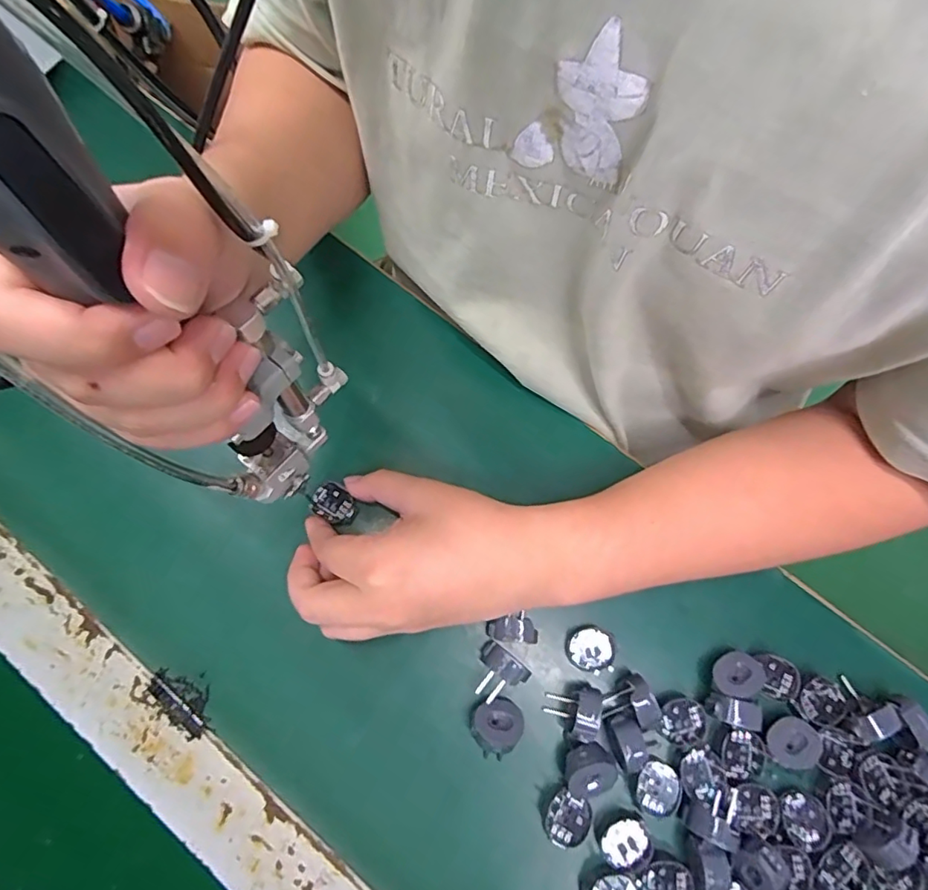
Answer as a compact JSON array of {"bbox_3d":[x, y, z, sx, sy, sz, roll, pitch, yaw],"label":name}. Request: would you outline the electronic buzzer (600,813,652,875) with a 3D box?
[{"bbox_3d":[0.090,0.222,0.309,0.028,0.012,0.021,-24,76,-6],"label":"electronic buzzer"}]

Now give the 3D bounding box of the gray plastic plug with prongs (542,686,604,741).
[{"bbox_3d":[0.063,0.155,0.325,0.028,0.024,0.028,12,74,2],"label":"gray plastic plug with prongs"}]

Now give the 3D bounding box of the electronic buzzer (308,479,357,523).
[{"bbox_3d":[-0.083,0.038,0.359,0.030,0.005,0.022,29,77,8],"label":"electronic buzzer"}]

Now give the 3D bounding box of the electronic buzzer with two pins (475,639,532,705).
[{"bbox_3d":[0.019,0.135,0.329,0.030,0.026,0.028,39,77,9],"label":"electronic buzzer with two pins"}]

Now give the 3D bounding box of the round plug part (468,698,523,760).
[{"bbox_3d":[0.020,0.164,0.325,0.029,0.024,0.032,-24,76,-7],"label":"round plug part"}]

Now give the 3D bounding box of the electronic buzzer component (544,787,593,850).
[{"bbox_3d":[0.058,0.211,0.313,0.022,0.012,0.028,28,76,7],"label":"electronic buzzer component"}]

